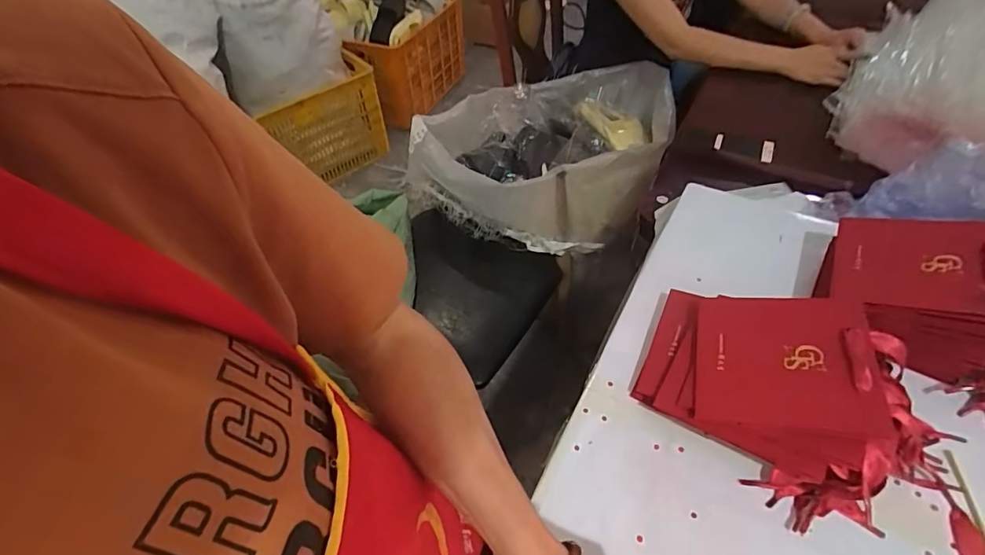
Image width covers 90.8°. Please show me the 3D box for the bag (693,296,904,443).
[{"bbox_3d":[0.264,0.076,0.433,0.154,0.017,0.140,0,46,31],"label":"bag"}]

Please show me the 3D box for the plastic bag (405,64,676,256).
[{"bbox_3d":[0.136,-0.337,1.240,0.579,0.207,0.561,11,51,13],"label":"plastic bag"}]

